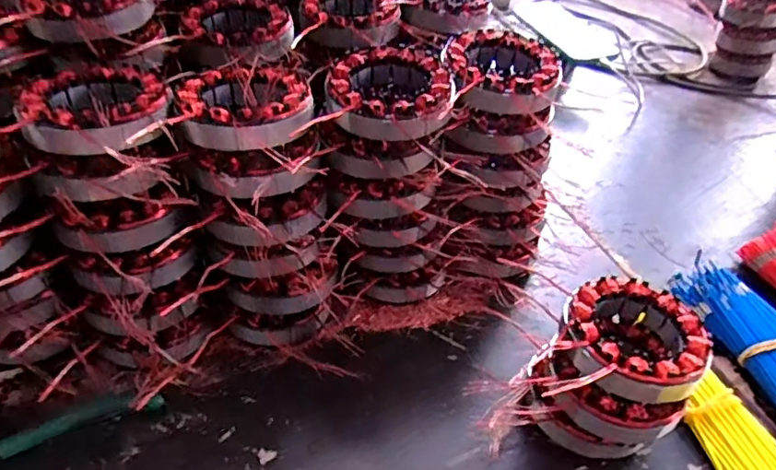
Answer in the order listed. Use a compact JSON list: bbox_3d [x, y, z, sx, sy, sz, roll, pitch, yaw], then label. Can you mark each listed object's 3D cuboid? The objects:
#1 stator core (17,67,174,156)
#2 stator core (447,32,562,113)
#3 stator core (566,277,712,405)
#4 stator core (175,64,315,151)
[{"bbox_3d":[-0.181,-0.076,0.355,0.091,0.029,0.082,25,44,19],"label":"stator core"},{"bbox_3d":[0.086,-0.123,0.426,0.080,0.029,0.084,13,41,7],"label":"stator core"},{"bbox_3d":[0.155,0.072,0.371,0.086,0.043,0.091,1,41,-7],"label":"stator core"},{"bbox_3d":[-0.093,-0.084,0.373,0.082,0.026,0.085,-8,43,-17],"label":"stator core"}]

